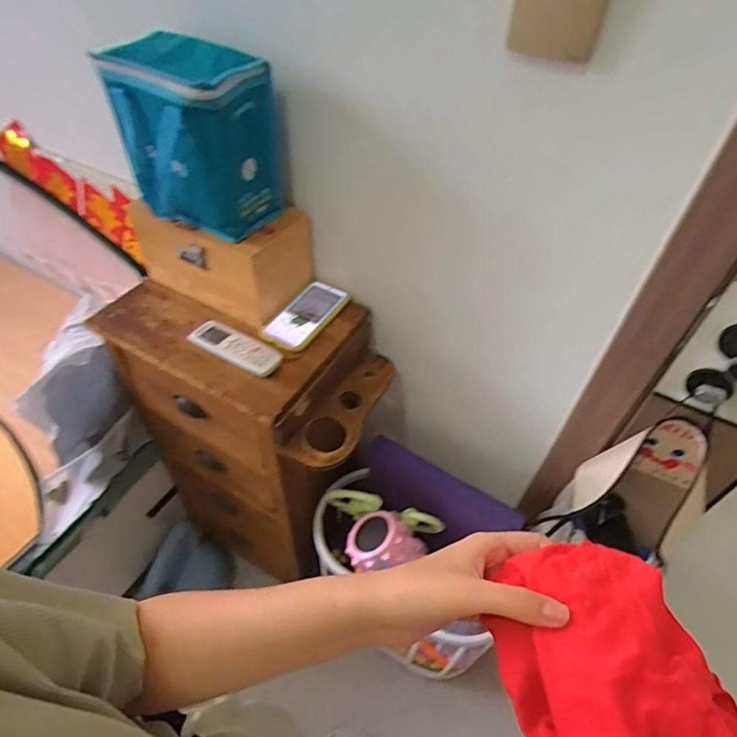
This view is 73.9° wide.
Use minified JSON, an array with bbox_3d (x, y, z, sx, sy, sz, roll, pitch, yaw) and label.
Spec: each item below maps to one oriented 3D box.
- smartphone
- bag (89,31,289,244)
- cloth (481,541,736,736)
[{"bbox_3d":[-0.104,-0.095,0.855,0.080,0.018,0.173,25,52,19],"label":"smartphone"},{"bbox_3d":[-0.260,-0.342,0.731,0.215,0.220,0.160,29,53,22],"label":"bag"},{"bbox_3d":[0.136,0.176,0.238,0.096,0.052,0.184,-20,52,-19],"label":"cloth"}]

